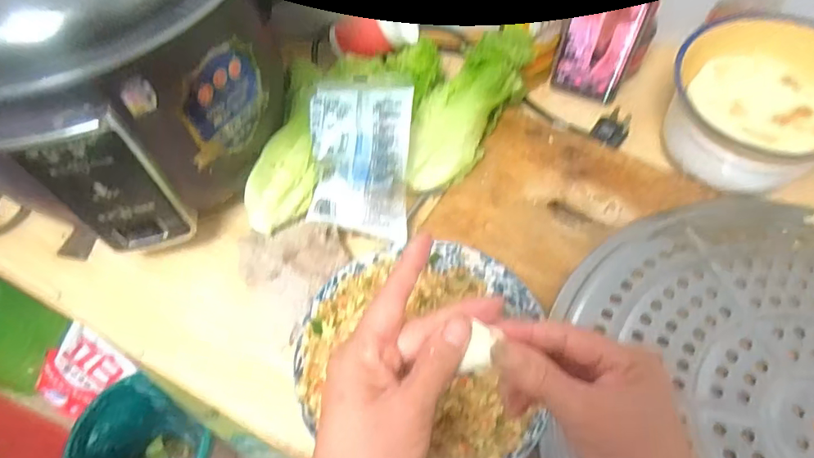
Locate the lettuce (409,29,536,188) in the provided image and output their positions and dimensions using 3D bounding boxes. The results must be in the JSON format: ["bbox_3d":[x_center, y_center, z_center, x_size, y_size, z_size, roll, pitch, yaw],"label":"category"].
[{"bbox_3d":[0.061,-0.122,0.549,0.072,0.059,0.189,31,81,18],"label":"lettuce"}]

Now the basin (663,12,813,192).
[{"bbox_3d":[0.339,-0.117,0.507,0.170,0.099,0.140,28,64,18],"label":"basin"}]

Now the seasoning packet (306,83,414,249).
[{"bbox_3d":[-0.048,-0.066,0.508,0.106,0.018,0.144,6,94,23],"label":"seasoning packet"}]

